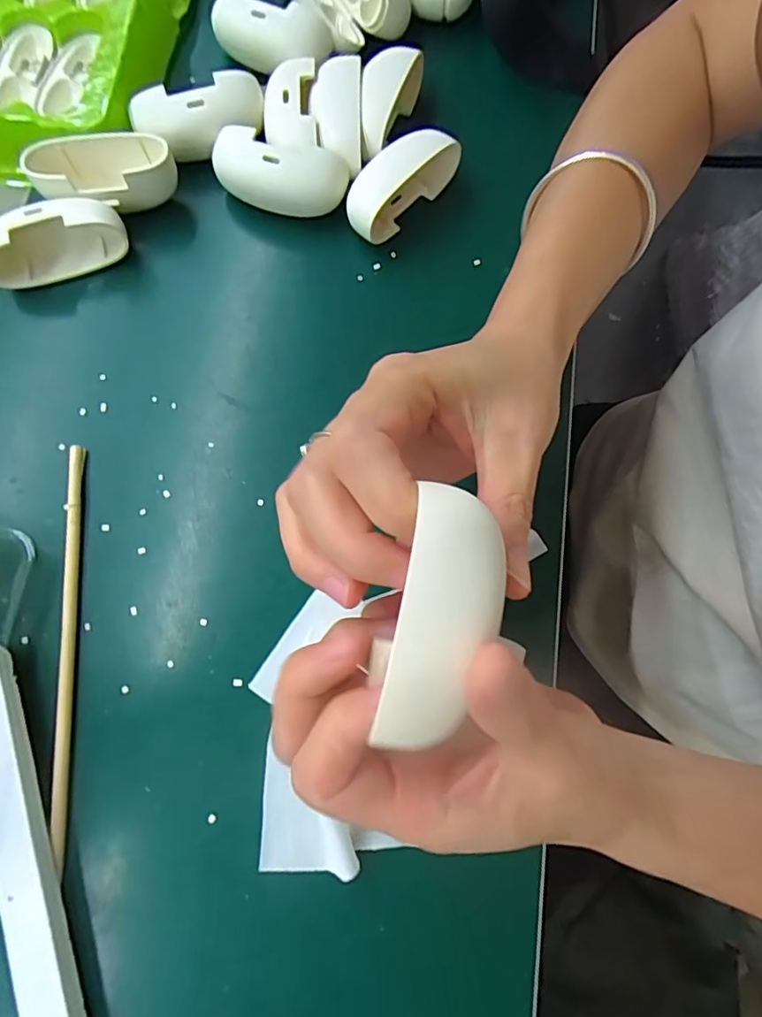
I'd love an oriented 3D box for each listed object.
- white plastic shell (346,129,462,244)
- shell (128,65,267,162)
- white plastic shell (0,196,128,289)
[{"bbox_3d":[0.009,-0.169,0.264,0.026,0.032,0.068,44,80,9],"label":"white plastic shell"},{"bbox_3d":[-0.094,-0.205,0.263,0.066,0.026,0.021,-21,78,-5],"label":"shell"},{"bbox_3d":[-0.162,-0.132,0.249,0.067,0.034,0.022,-20,78,-5],"label":"white plastic shell"}]

